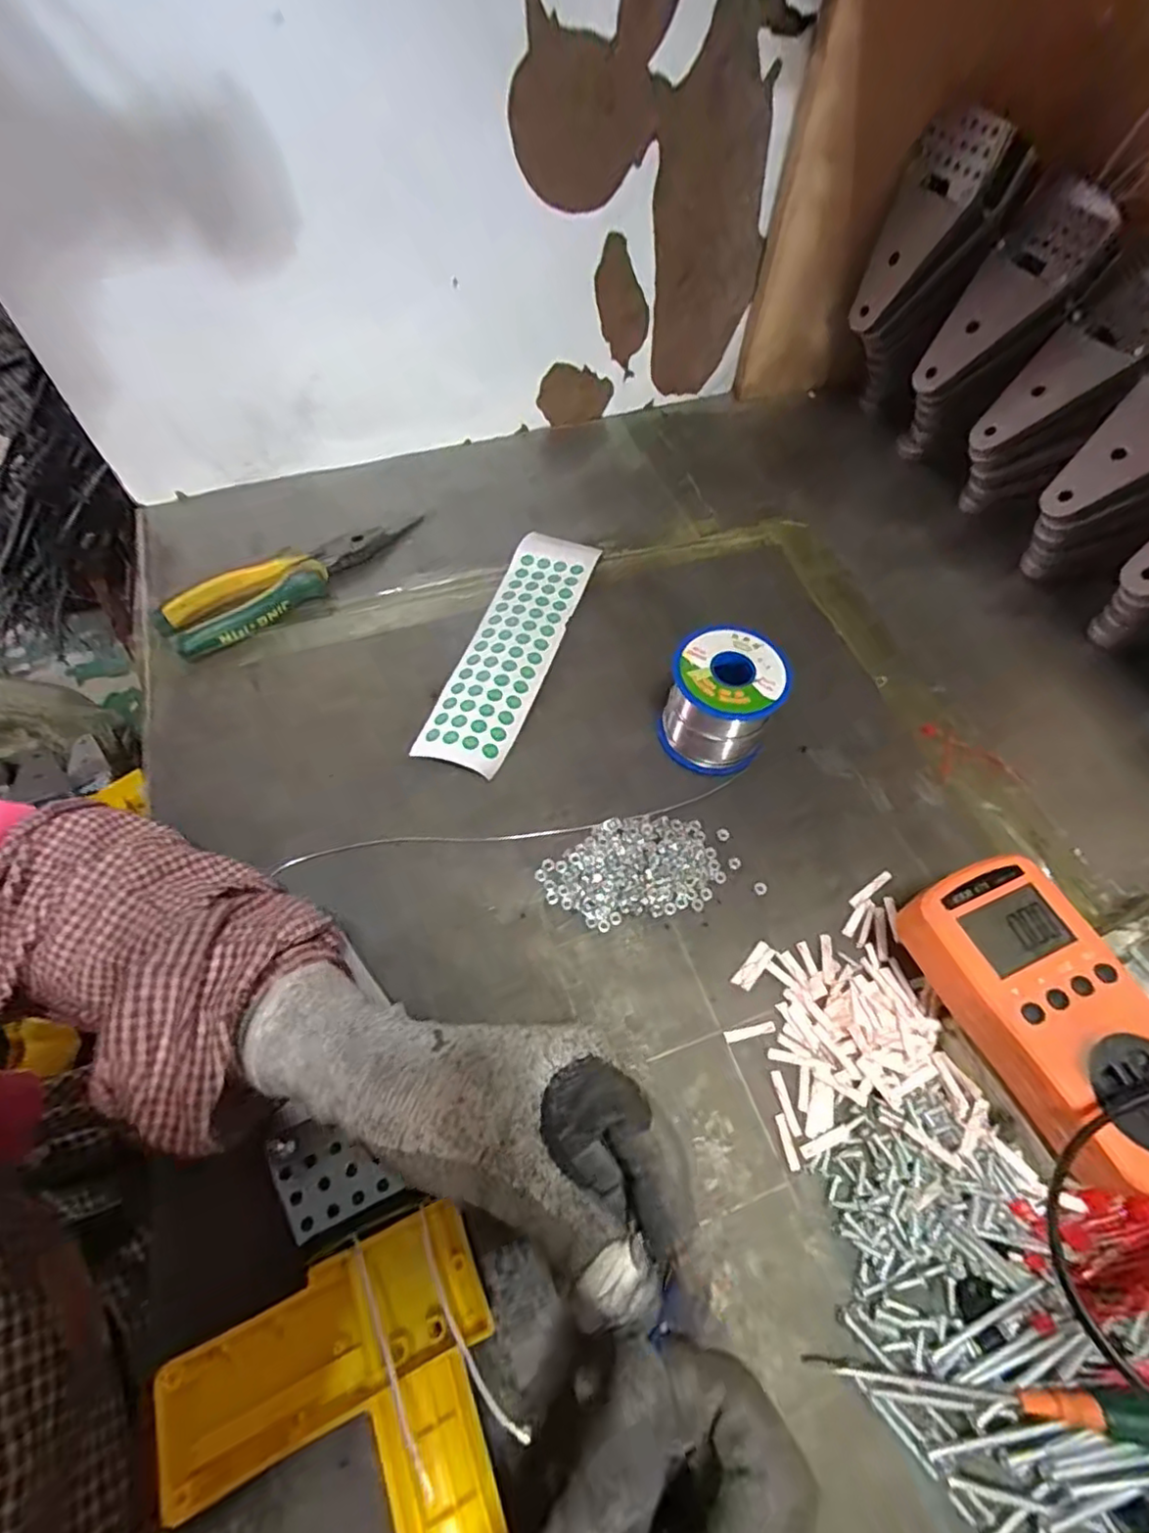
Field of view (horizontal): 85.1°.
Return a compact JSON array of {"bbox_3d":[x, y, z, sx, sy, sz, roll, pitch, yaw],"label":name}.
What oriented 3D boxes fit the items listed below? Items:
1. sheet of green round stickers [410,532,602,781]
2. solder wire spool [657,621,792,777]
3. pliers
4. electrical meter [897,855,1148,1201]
[{"bbox_3d":[-0.041,-0.088,0.432,0.059,0.011,0.212,17,60,8],"label":"sheet of green round stickers"},{"bbox_3d":[0.088,-0.039,0.376,0.063,0.065,0.061,1,59,-2],"label":"solder wire spool"},{"bbox_3d":[-0.194,-0.133,0.444,0.186,0.025,0.045,-34,66,-20],"label":"pliers"},{"bbox_3d":[0.203,0.106,0.268,0.073,0.028,0.126,-23,63,-14],"label":"electrical meter"}]

